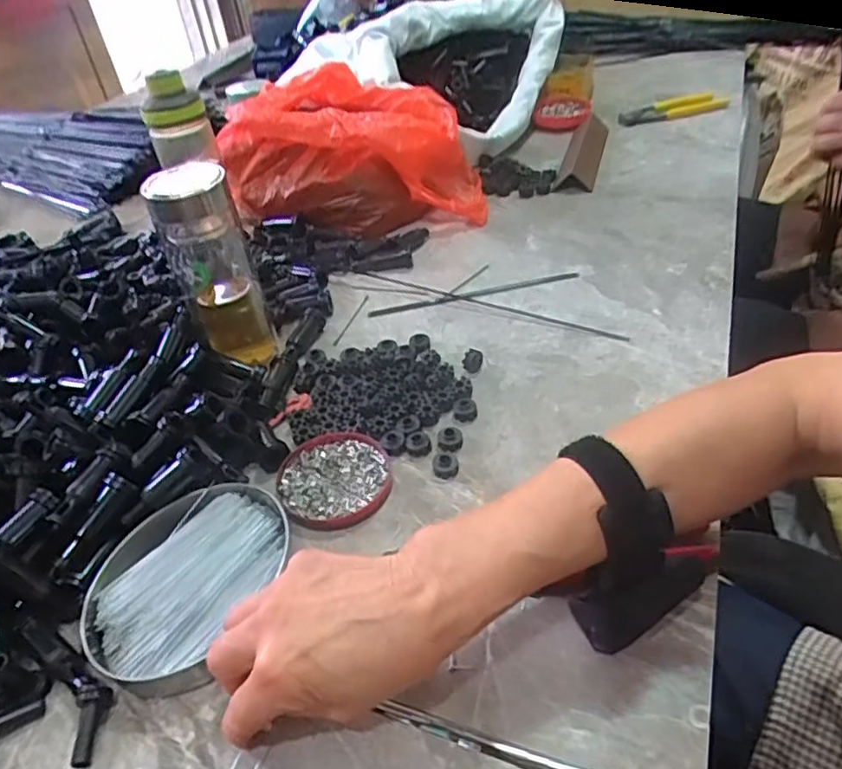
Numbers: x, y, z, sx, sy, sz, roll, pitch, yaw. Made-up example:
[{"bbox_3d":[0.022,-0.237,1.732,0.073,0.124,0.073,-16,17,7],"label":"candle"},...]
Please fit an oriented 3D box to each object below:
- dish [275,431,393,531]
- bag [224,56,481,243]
[{"bbox_3d":[-0.063,0.068,0.462,0.079,0.007,0.081,-4,41,4],"label":"dish"},{"bbox_3d":[-0.094,-0.294,0.806,0.295,0.124,0.261,-14,41,-8],"label":"bag"}]

